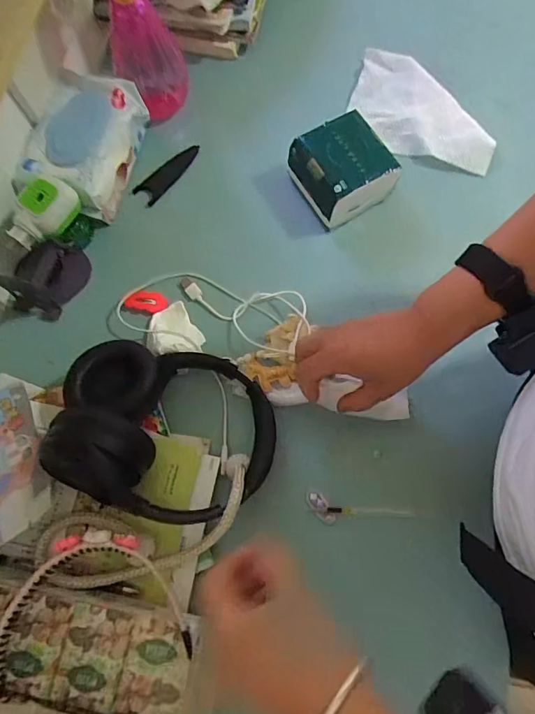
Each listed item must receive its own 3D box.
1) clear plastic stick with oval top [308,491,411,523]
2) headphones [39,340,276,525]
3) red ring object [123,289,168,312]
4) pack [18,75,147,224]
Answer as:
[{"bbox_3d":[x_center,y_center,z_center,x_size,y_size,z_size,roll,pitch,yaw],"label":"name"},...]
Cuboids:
[{"bbox_3d":[0.087,0.153,0.450,0.100,0.013,0.026,9,74,5],"label":"clear plastic stick with oval top"},{"bbox_3d":[-0.093,0.066,0.431,0.190,0.095,0.157,5,73,4],"label":"headphones"},{"bbox_3d":[-0.137,-0.064,0.522,0.046,0.004,0.025,11,83,-8],"label":"red ring object"},{"bbox_3d":[-0.212,-0.247,0.551,0.104,0.067,0.160,15,74,7],"label":"pack"}]

